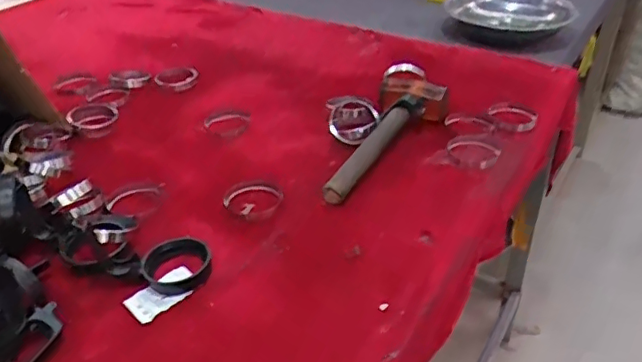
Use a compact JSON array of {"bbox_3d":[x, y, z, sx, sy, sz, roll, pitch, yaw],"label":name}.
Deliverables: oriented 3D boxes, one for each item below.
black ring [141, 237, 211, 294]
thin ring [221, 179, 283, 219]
[{"bbox_3d":[-0.147,0.085,0.590,0.068,0.024,0.054,-12,37,-16],"label":"black ring"},{"bbox_3d":[-0.081,0.018,0.700,0.068,0.012,0.068,0,35,0],"label":"thin ring"}]

